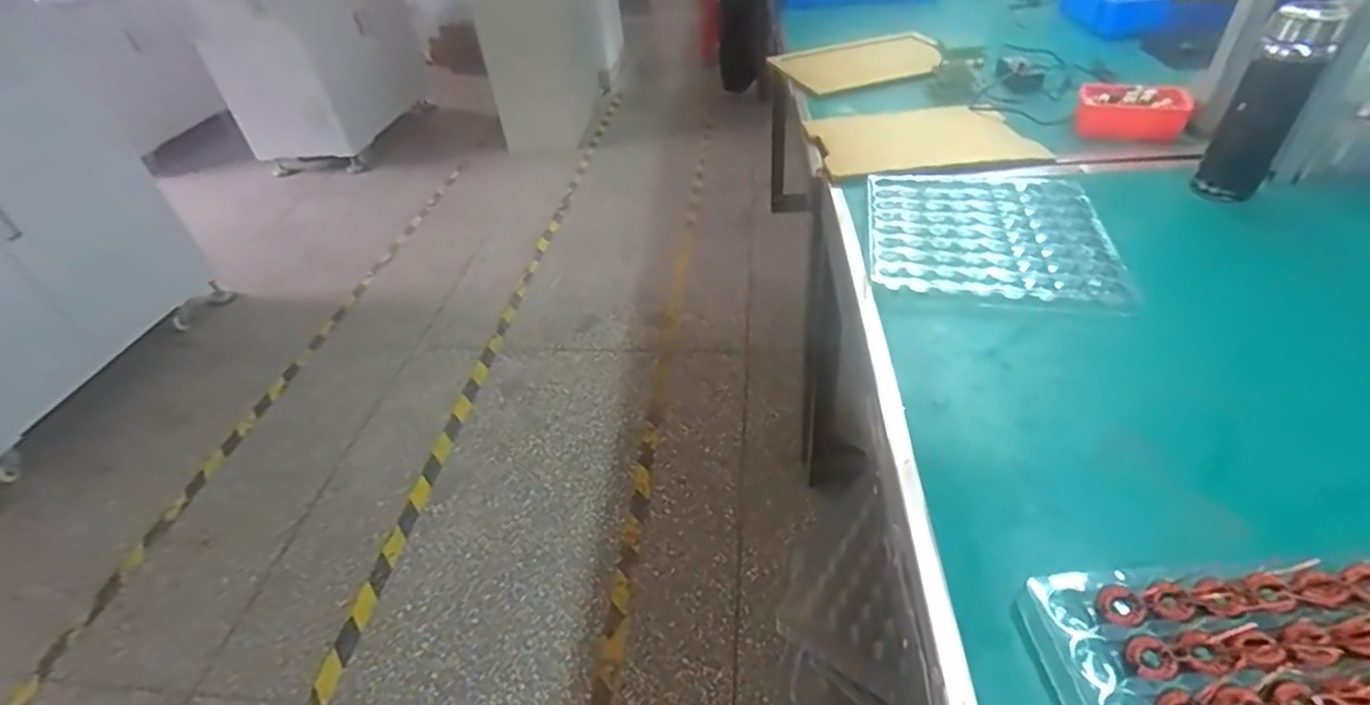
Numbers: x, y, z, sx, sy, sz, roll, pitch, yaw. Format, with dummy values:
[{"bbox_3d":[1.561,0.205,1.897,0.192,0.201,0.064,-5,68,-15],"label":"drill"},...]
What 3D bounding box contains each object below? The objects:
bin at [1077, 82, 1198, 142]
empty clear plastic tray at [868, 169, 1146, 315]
[{"bbox_3d":[0.705,-0.380,0.991,0.155,0.056,0.090,18,46,26],"label":"bin"},{"bbox_3d":[0.397,-0.170,0.838,0.283,0.025,0.350,4,42,12],"label":"empty clear plastic tray"}]

